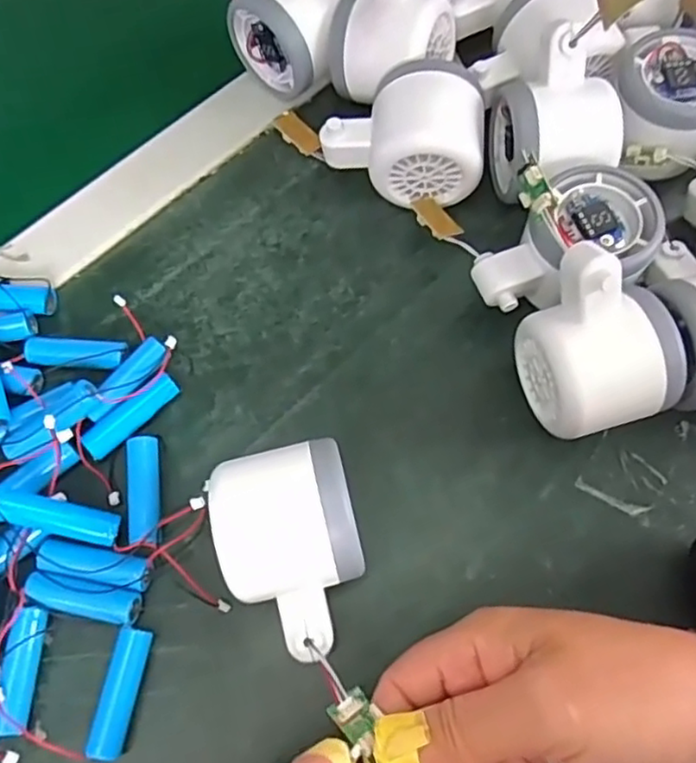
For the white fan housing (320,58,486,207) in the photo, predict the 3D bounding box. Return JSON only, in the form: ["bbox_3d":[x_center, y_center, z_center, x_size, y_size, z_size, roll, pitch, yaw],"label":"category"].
[{"bbox_3d":[0.029,-0.130,0.347,0.081,0.058,0.057,5,69,4],"label":"white fan housing"}]

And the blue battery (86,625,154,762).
[{"bbox_3d":[-0.094,0.130,0.274,0.014,0.017,0.049,9,69,5],"label":"blue battery"}]

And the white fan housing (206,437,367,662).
[{"bbox_3d":[-0.022,0.071,0.271,0.054,0.059,0.078,-14,69,-4],"label":"white fan housing"}]

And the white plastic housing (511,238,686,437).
[{"bbox_3d":[0.109,-0.013,0.289,0.056,0.078,0.067,-13,69,-4],"label":"white plastic housing"}]

